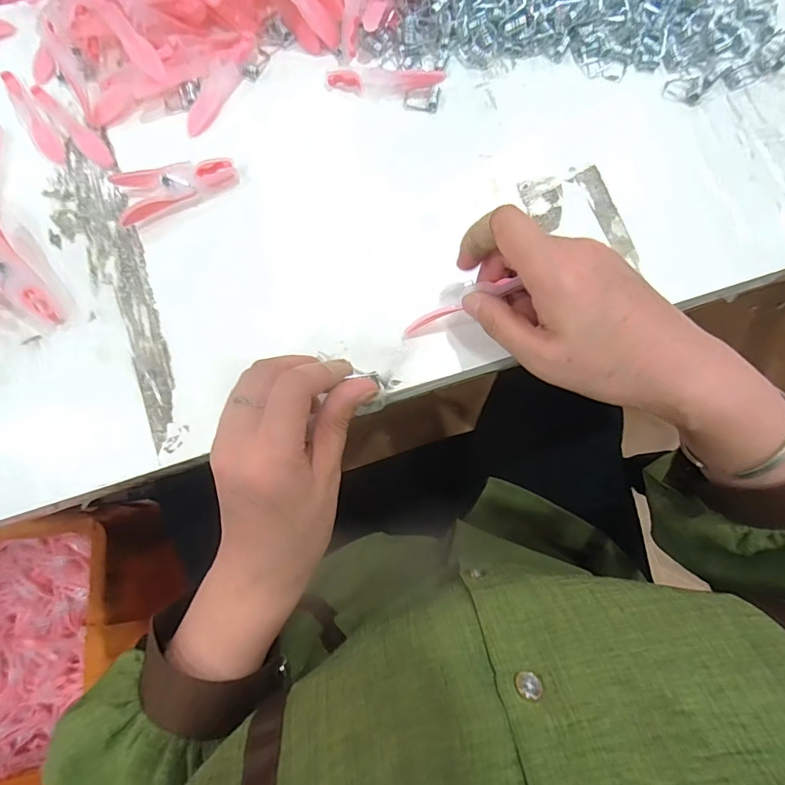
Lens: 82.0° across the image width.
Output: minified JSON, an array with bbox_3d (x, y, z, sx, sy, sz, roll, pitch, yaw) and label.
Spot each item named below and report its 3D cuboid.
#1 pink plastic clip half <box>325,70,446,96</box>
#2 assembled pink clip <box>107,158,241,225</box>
[{"bbox_3d":[-0.005,-0.210,0.305,0.078,0.009,0.013,-3,80,0],"label":"pink plastic clip half"},{"bbox_3d":[-0.142,-0.137,0.292,0.079,0.012,0.040,-15,80,-2],"label":"assembled pink clip"}]

